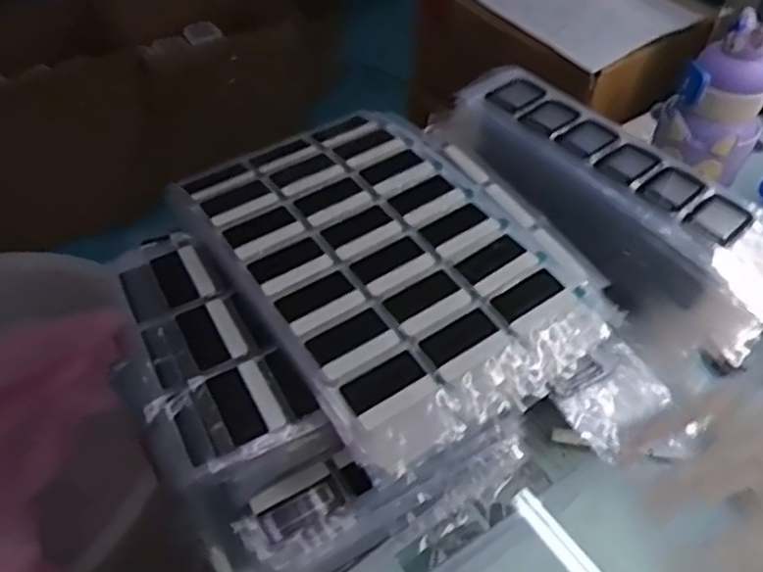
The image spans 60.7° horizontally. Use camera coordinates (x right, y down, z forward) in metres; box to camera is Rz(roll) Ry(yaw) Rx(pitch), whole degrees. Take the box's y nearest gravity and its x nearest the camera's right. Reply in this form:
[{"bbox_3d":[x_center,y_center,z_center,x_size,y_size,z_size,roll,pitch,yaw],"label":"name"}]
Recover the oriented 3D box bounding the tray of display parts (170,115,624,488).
[{"bbox_3d":[-0.007,-0.030,0.489,0.195,0.025,0.310,-28,55,-23],"label":"tray of display parts"}]

